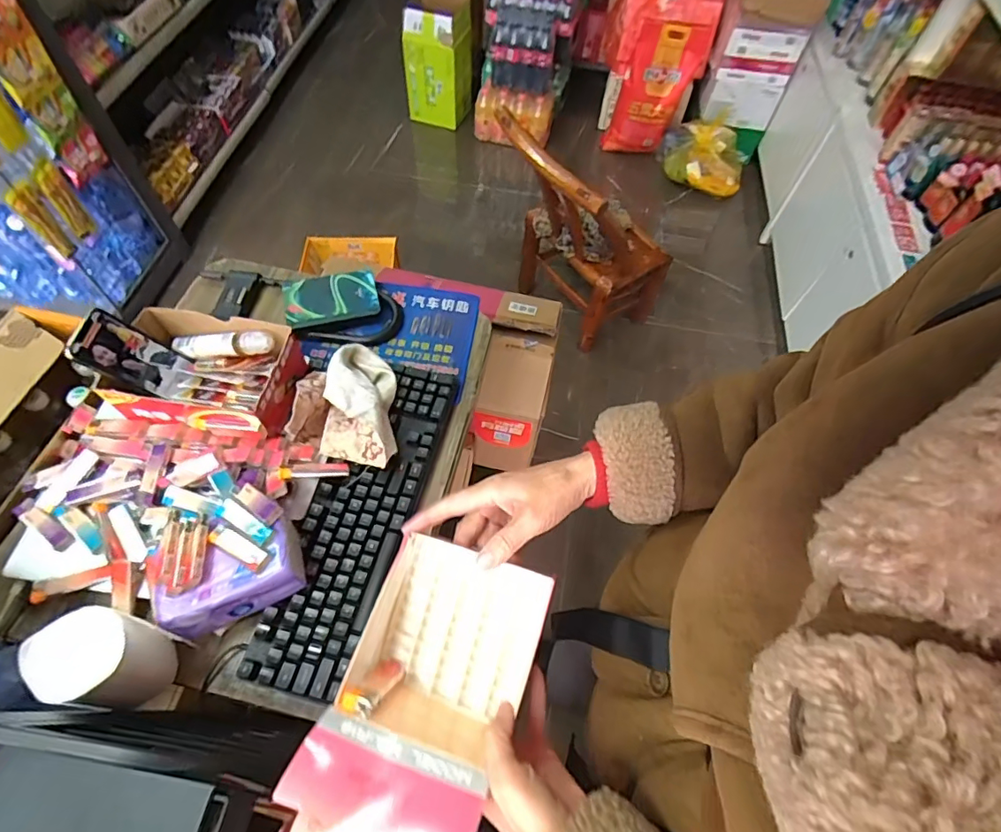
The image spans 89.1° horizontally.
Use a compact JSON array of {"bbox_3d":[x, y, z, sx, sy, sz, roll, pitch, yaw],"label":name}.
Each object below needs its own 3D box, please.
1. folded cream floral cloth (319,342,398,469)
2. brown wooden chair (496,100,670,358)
[{"bbox_3d":[-0.183,-0.024,0.674,0.092,0.053,0.171,4,60,-1],"label":"folded cream floral cloth"},{"bbox_3d":[0.239,-0.525,1.501,0.381,0.620,0.405,-34,67,-20],"label":"brown wooden chair"}]

